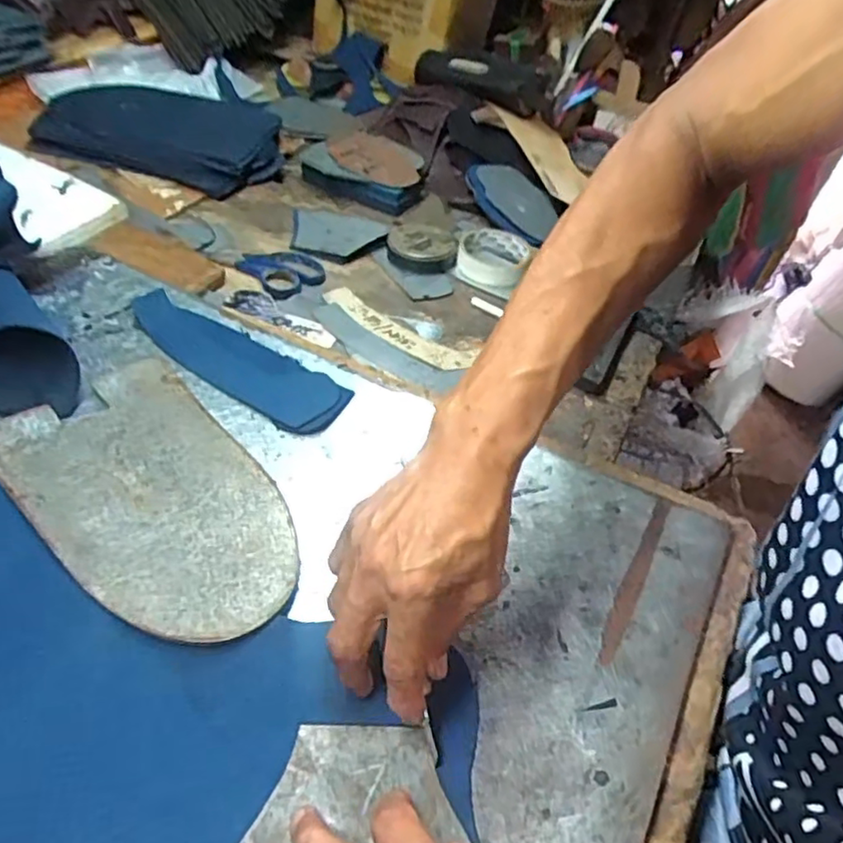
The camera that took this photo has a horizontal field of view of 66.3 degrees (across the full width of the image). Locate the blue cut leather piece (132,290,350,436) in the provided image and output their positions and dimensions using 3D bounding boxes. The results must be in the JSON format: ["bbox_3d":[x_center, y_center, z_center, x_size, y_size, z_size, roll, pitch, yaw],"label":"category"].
[{"bbox_3d":[-0.168,-0.056,0.561,0.227,0.009,0.065,28,53,21],"label":"blue cut leather piece"}]

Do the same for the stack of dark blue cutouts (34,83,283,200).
[{"bbox_3d":[-0.331,-0.379,0.854,0.291,0.056,0.186,14,46,6],"label":"stack of dark blue cutouts"}]

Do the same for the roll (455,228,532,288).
[{"bbox_3d":[0.081,-0.188,0.743,0.081,0.026,0.085,4,45,-4],"label":"roll"}]

